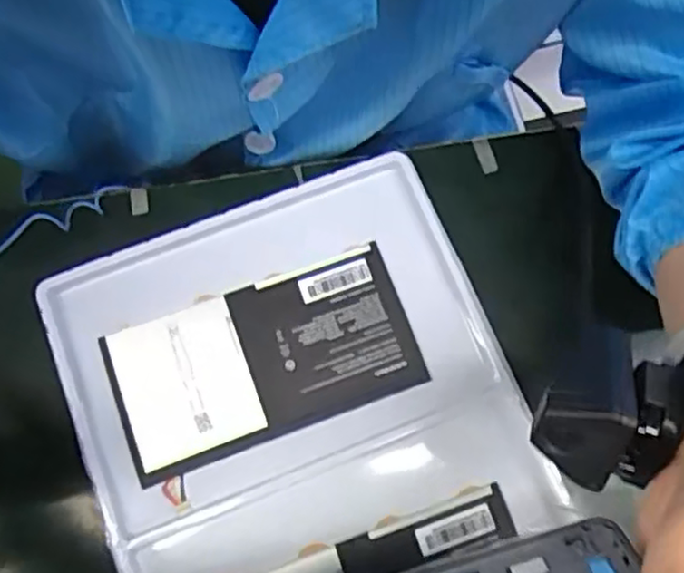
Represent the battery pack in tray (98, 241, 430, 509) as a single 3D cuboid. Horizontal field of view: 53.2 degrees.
[{"bbox_3d":[-0.045,0.044,0.402,0.172,0.009,0.096,-20,78,-4],"label":"battery pack in tray"}]

